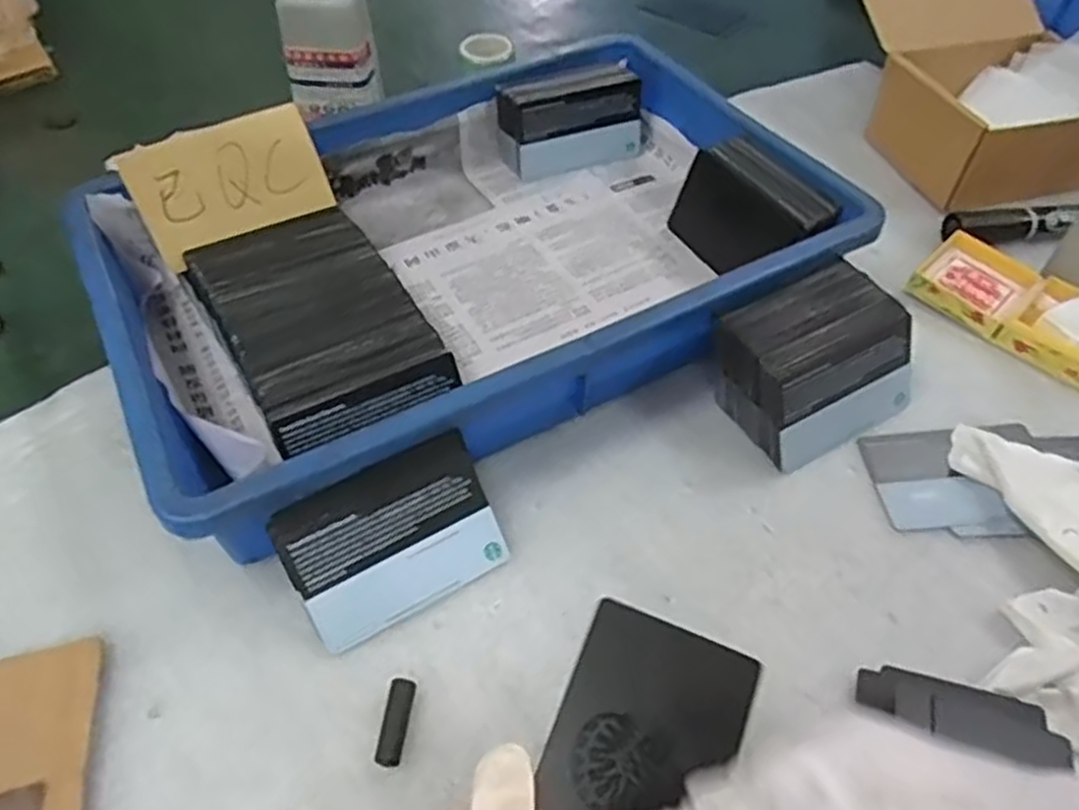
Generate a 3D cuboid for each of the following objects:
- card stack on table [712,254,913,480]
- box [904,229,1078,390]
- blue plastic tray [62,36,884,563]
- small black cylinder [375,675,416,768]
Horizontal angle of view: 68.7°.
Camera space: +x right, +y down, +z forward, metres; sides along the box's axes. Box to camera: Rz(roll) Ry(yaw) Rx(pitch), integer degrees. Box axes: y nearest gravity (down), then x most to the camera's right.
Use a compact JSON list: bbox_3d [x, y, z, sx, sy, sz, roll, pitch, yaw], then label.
[{"bbox_3d":[0.137,-0.020,0.393,0.087,0.055,0.066,-29,55,-23],"label":"card stack on table"},{"bbox_3d":[0.271,-0.058,0.446,0.110,0.021,0.060,35,57,27],"label":"box"},{"bbox_3d":[-0.040,-0.084,0.436,0.366,0.078,0.249,-24,53,-20],"label":"blue plastic tray"},{"bbox_3d":[-0.054,0.120,0.300,0.010,0.008,0.031,5,49,4],"label":"small black cylinder"}]

